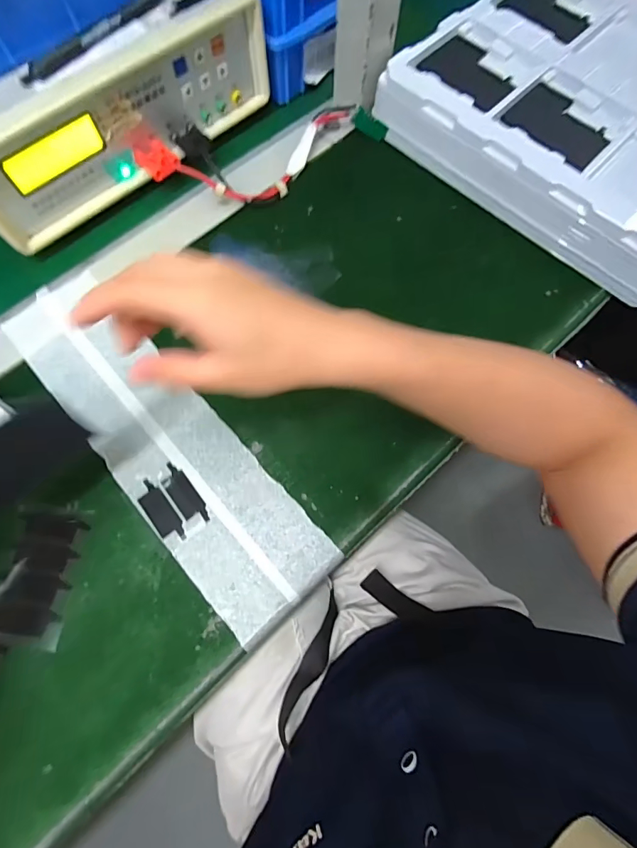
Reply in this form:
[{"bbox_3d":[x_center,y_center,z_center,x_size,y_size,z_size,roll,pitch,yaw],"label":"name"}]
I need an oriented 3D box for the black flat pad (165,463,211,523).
[{"bbox_3d":[-0.103,0.054,0.317,0.019,0.004,0.053,-37,76,-10],"label":"black flat pad"}]

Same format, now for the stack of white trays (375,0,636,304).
[{"bbox_3d":[0.263,-0.307,0.403,0.317,0.053,0.290,42,78,12],"label":"stack of white trays"}]

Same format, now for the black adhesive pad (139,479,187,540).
[{"bbox_3d":[-0.119,0.067,0.314,0.018,0.004,0.052,-40,77,-11],"label":"black adhesive pad"}]

